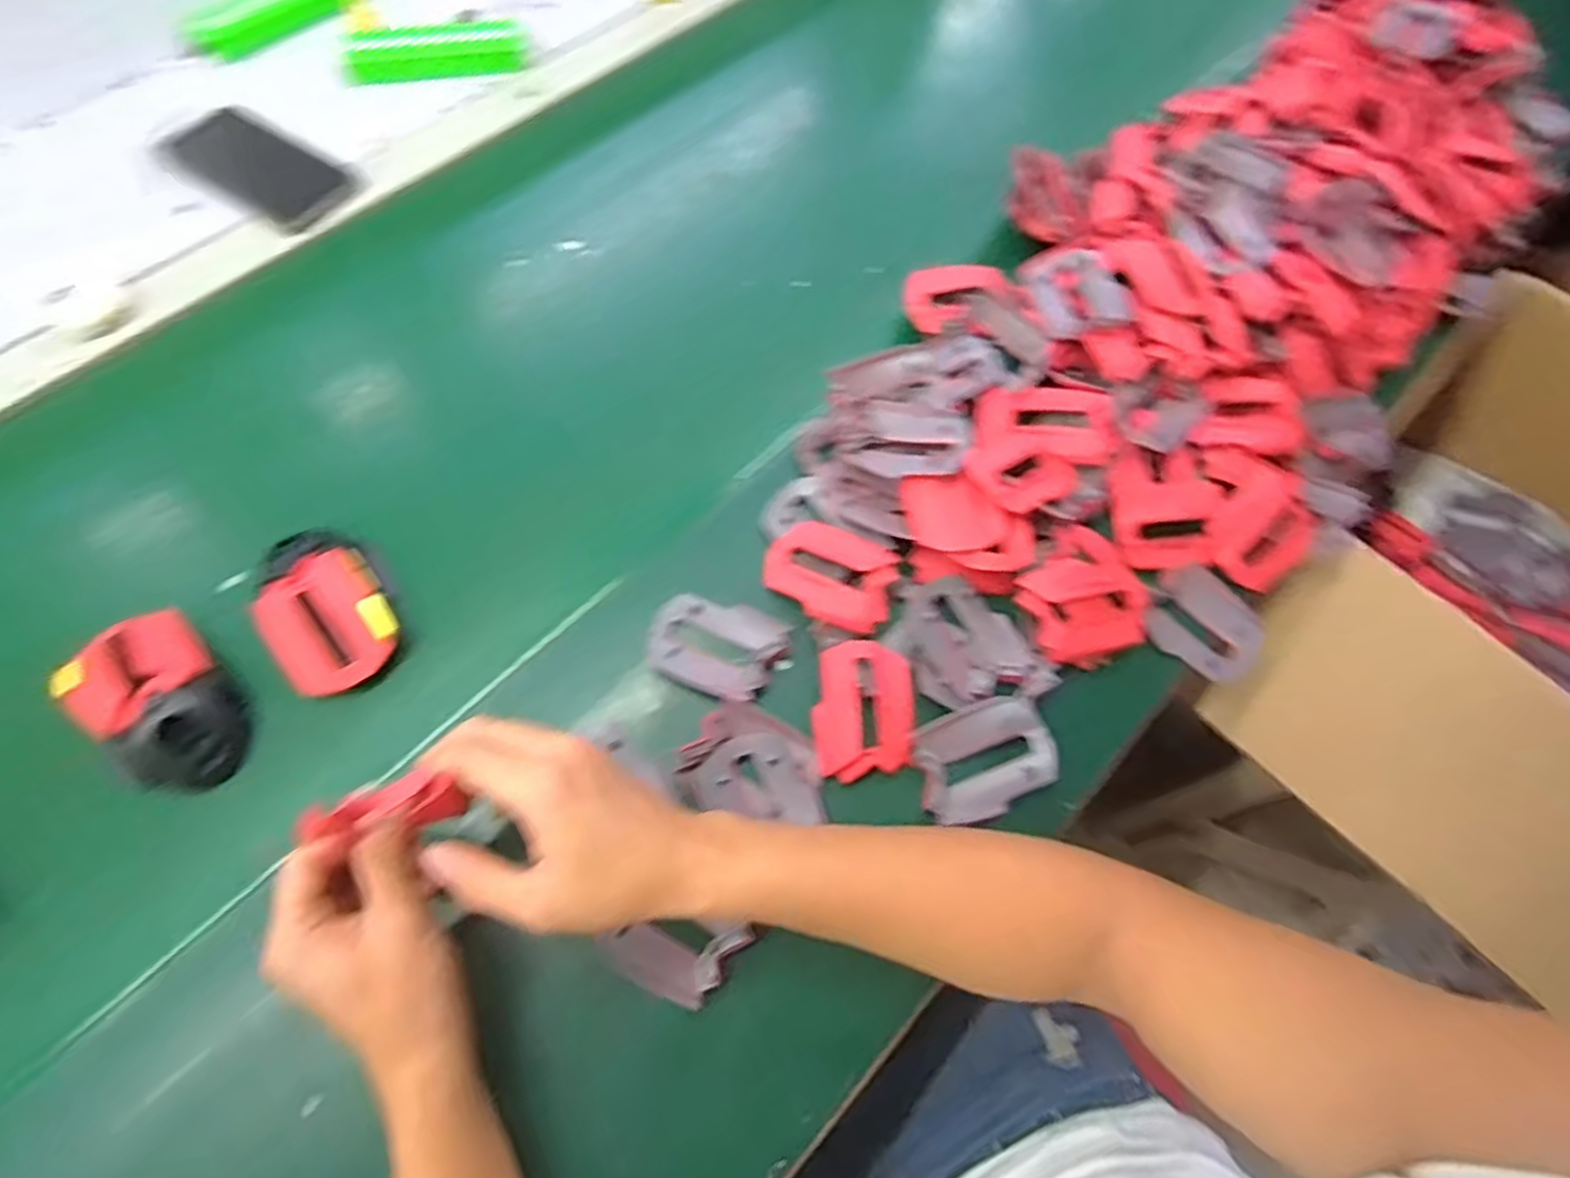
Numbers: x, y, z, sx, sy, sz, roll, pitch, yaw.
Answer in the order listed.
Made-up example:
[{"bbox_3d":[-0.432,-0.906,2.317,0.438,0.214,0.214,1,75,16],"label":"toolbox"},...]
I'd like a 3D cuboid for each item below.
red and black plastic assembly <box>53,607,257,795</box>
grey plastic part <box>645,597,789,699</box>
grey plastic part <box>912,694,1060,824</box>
[{"bbox_3d":[-0.364,0.063,0.454,0.125,0.042,0.064,40,71,15],"label":"red and black plastic assembly"},{"bbox_3d":[-0.044,0.034,0.488,0.082,0.012,0.062,23,67,9],"label":"grey plastic part"},{"bbox_3d":[0.118,0.101,0.462,0.080,0.016,0.062,-17,67,-9],"label":"grey plastic part"}]

